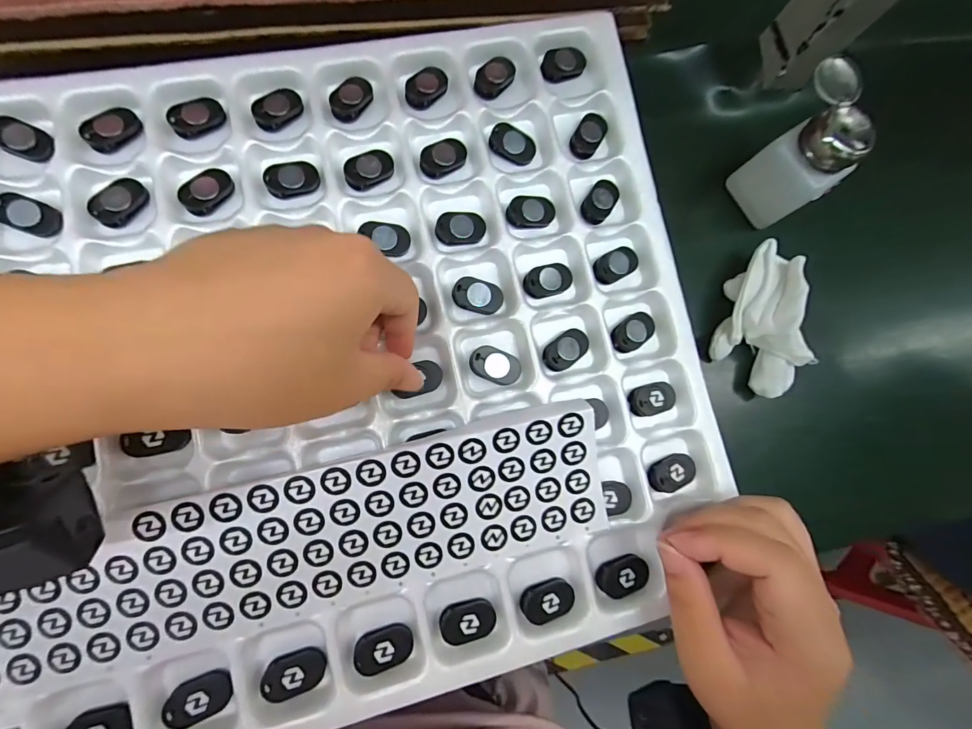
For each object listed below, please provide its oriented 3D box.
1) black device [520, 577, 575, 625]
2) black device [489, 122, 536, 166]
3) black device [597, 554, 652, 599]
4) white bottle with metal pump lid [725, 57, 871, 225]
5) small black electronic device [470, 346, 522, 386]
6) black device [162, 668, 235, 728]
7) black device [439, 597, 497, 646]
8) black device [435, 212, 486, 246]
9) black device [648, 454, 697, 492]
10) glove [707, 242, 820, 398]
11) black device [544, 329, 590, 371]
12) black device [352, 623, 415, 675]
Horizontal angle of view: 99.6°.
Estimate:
[{"bbox_3d":[0.033,0.126,0.220,0.029,0.007,0.017,-20,86,-9],"label":"black device"},{"bbox_3d":[0.016,-0.133,0.249,0.029,0.008,0.017,28,80,-3],"label":"black device"},{"bbox_3d":[0.075,0.116,0.226,0.030,0.008,0.018,-17,85,-9],"label":"black device"},{"bbox_3d":[0.219,-0.149,0.285,0.051,0.084,0.066,-37,89,-10],"label":"white bottle with metal pump lid"},{"bbox_3d":[0.005,0.001,0.230,0.029,0.005,0.018,23,81,-4],"label":"small black electronic device"},{"bbox_3d":[-0.137,0.159,0.196,0.029,0.007,0.019,-18,85,-9],"label":"black device"},{"bbox_3d":[-0.009,0.133,0.214,0.028,0.008,0.017,-10,84,-8],"label":"black device"},{"bbox_3d":[-0.014,-0.079,0.237,0.028,0.004,0.018,-2,83,-7],"label":"black device"},{"bbox_3d":[0.108,0.062,0.236,0.030,0.007,0.018,-16,85,-9],"label":"black device"},{"bbox_3d":[0.206,-0.034,0.300,0.058,0.027,0.103,18,81,-5],"label":"glove"},{"bbox_3d":[0.046,-0.009,0.237,0.029,0.005,0.016,-39,89,-10],"label":"black device"},{"bbox_3d":[-0.051,0.145,0.209,0.028,0.009,0.018,-13,85,-9],"label":"black device"}]

